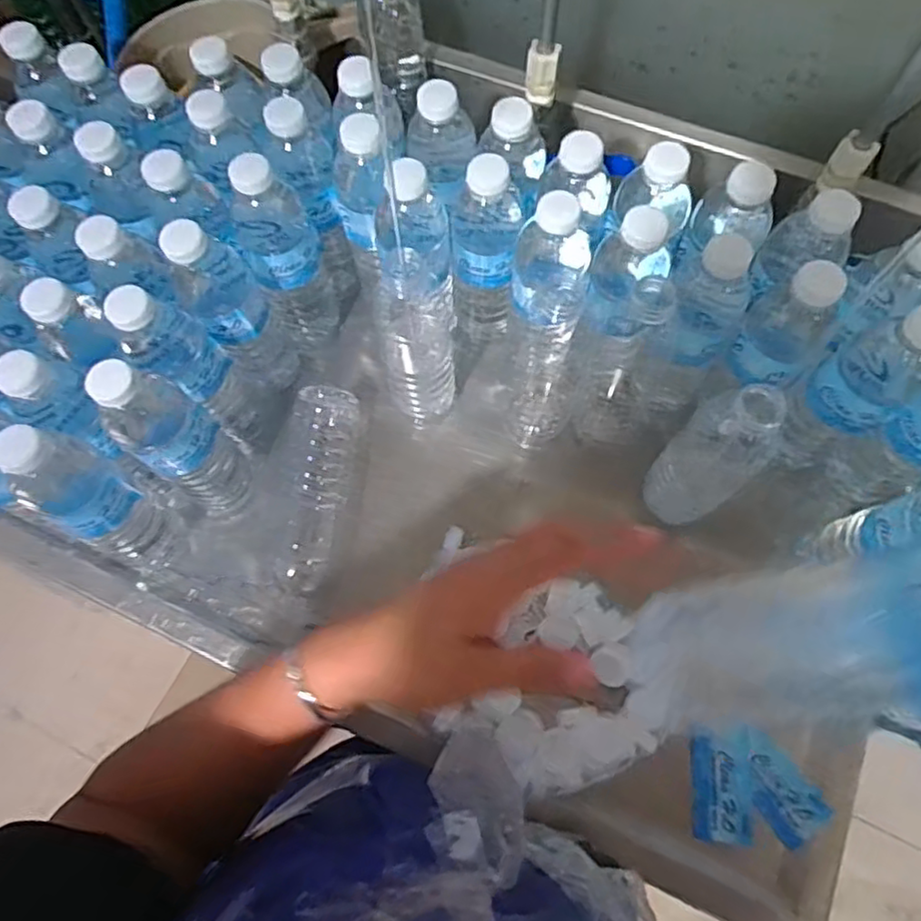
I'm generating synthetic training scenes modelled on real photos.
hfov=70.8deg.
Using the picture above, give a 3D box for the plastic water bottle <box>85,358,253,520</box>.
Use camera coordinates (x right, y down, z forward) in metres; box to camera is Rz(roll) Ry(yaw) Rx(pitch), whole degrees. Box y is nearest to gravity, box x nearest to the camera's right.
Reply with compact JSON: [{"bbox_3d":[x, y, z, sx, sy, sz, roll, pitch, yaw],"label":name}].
[{"bbox_3d":[-0.225,-0.015,0.526,0.062,0.206,0.049,-40,74,-13],"label":"plastic water bottle"}]

